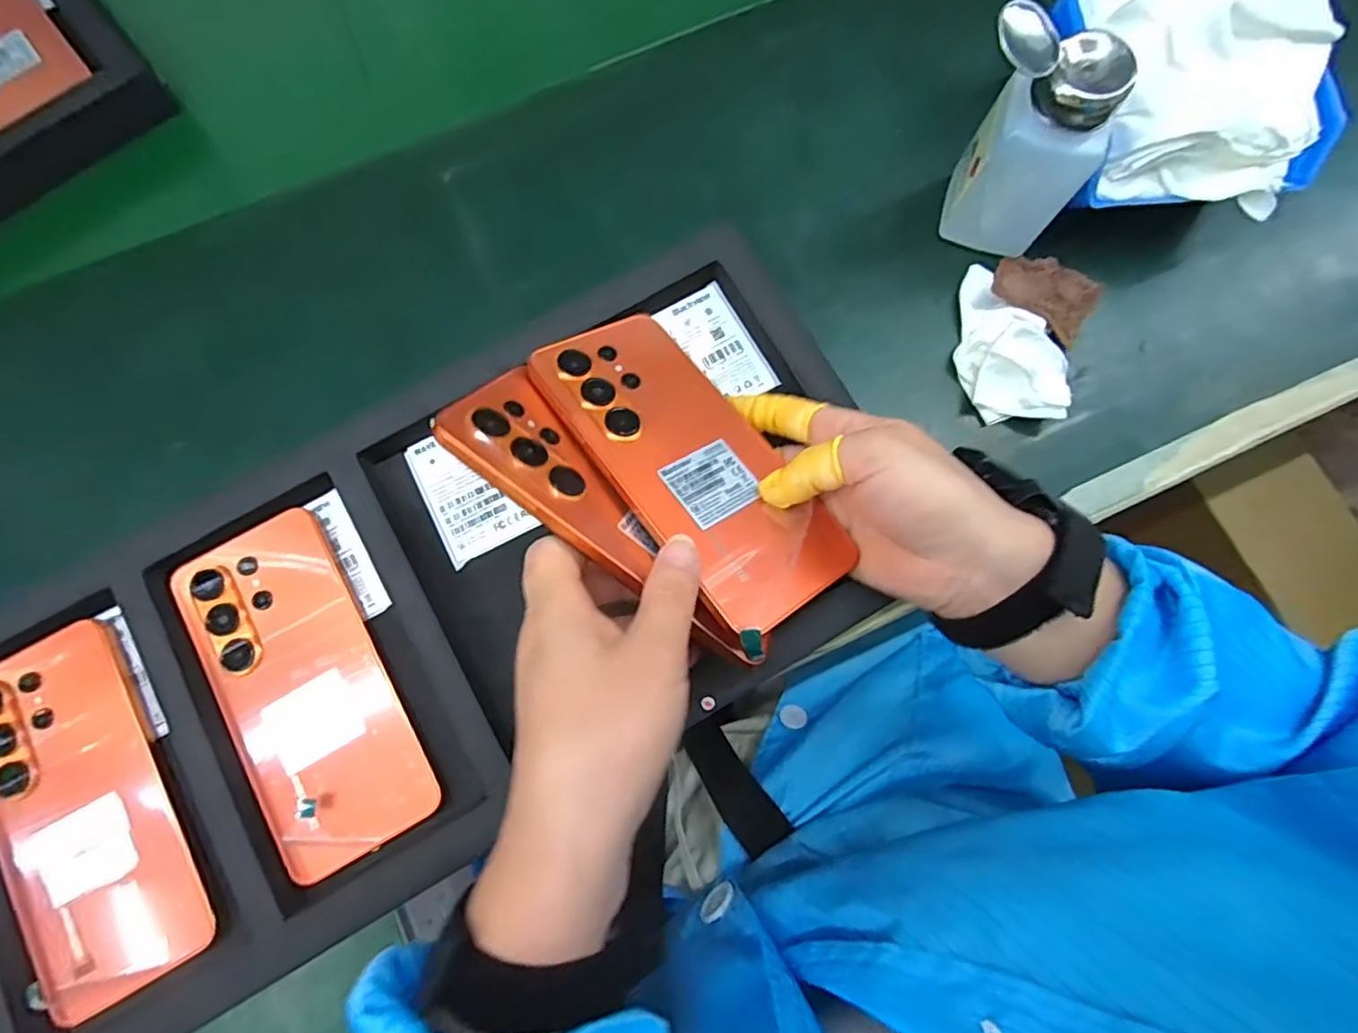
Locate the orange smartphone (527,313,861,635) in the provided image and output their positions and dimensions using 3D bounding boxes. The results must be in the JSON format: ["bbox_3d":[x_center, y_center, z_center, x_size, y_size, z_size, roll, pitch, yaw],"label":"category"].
[{"bbox_3d":[0.006,-0.028,0.285,0.078,0.005,0.166,-28,71,-29],"label":"orange smartphone"}]

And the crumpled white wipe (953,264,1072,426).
[{"bbox_3d":[0.189,-0.097,0.346,0.057,0.021,0.086,4,76,3],"label":"crumpled white wipe"}]

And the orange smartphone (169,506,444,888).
[{"bbox_3d":[-0.185,0.084,0.303,0.076,0.013,0.167,-29,77,-6],"label":"orange smartphone"}]

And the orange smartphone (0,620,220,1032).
[{"bbox_3d":[-0.284,0.140,0.293,0.073,0.007,0.169,-27,82,-10],"label":"orange smartphone"}]

